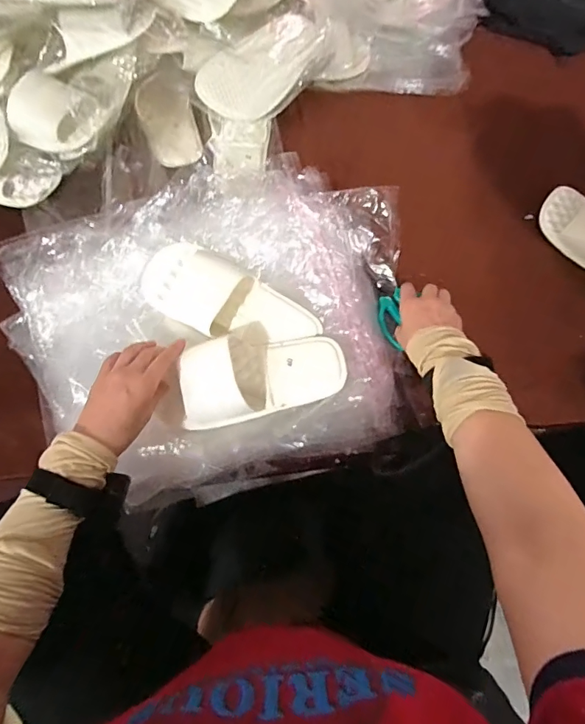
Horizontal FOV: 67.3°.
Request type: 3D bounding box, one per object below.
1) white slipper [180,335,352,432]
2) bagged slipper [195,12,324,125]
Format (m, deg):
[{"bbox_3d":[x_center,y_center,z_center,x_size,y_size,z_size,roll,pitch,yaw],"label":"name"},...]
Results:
[{"bbox_3d":[-0.037,0.014,0.524,0.193,0.054,0.093,-11,71,-9],"label":"white slipper"},{"bbox_3d":[-0.031,-0.449,0.654,0.119,0.049,0.261,27,73,8],"label":"bagged slipper"}]

